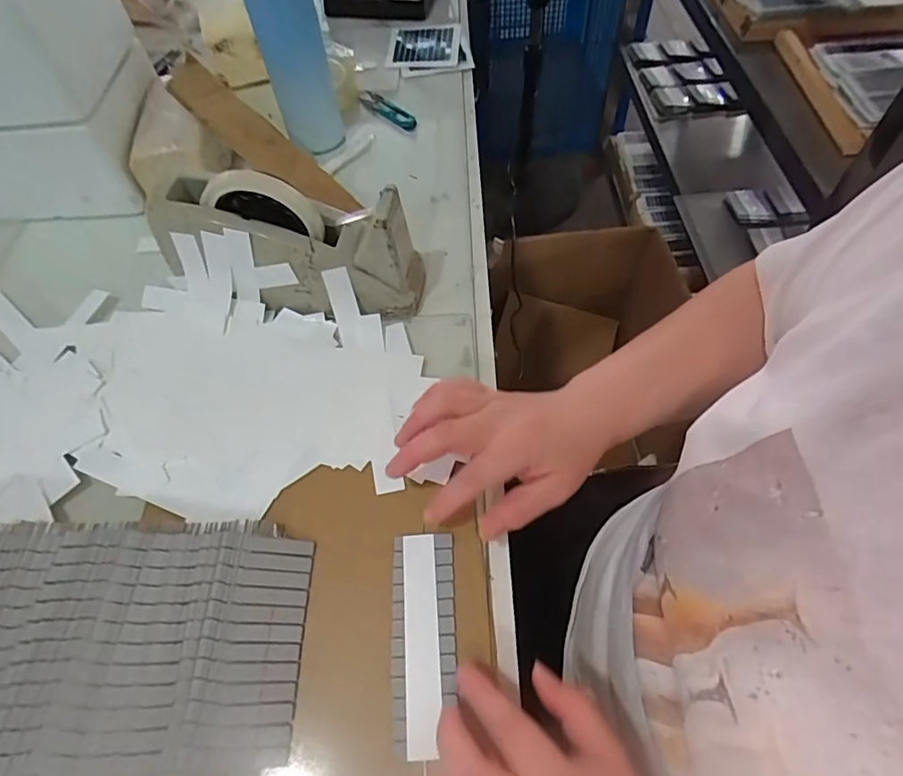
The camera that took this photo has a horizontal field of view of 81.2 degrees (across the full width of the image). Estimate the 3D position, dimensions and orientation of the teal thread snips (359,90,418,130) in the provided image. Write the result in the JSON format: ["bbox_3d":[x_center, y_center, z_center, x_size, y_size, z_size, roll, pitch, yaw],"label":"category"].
[{"bbox_3d":[-0.080,-0.343,0.650,0.023,0.005,0.102,-37,64,-19],"label":"teal thread snips"}]

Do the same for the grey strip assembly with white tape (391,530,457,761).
[{"bbox_3d":[-0.018,0.154,0.328,0.040,0.004,0.124,-1,58,2],"label":"grey strip assembly with white tape"}]

